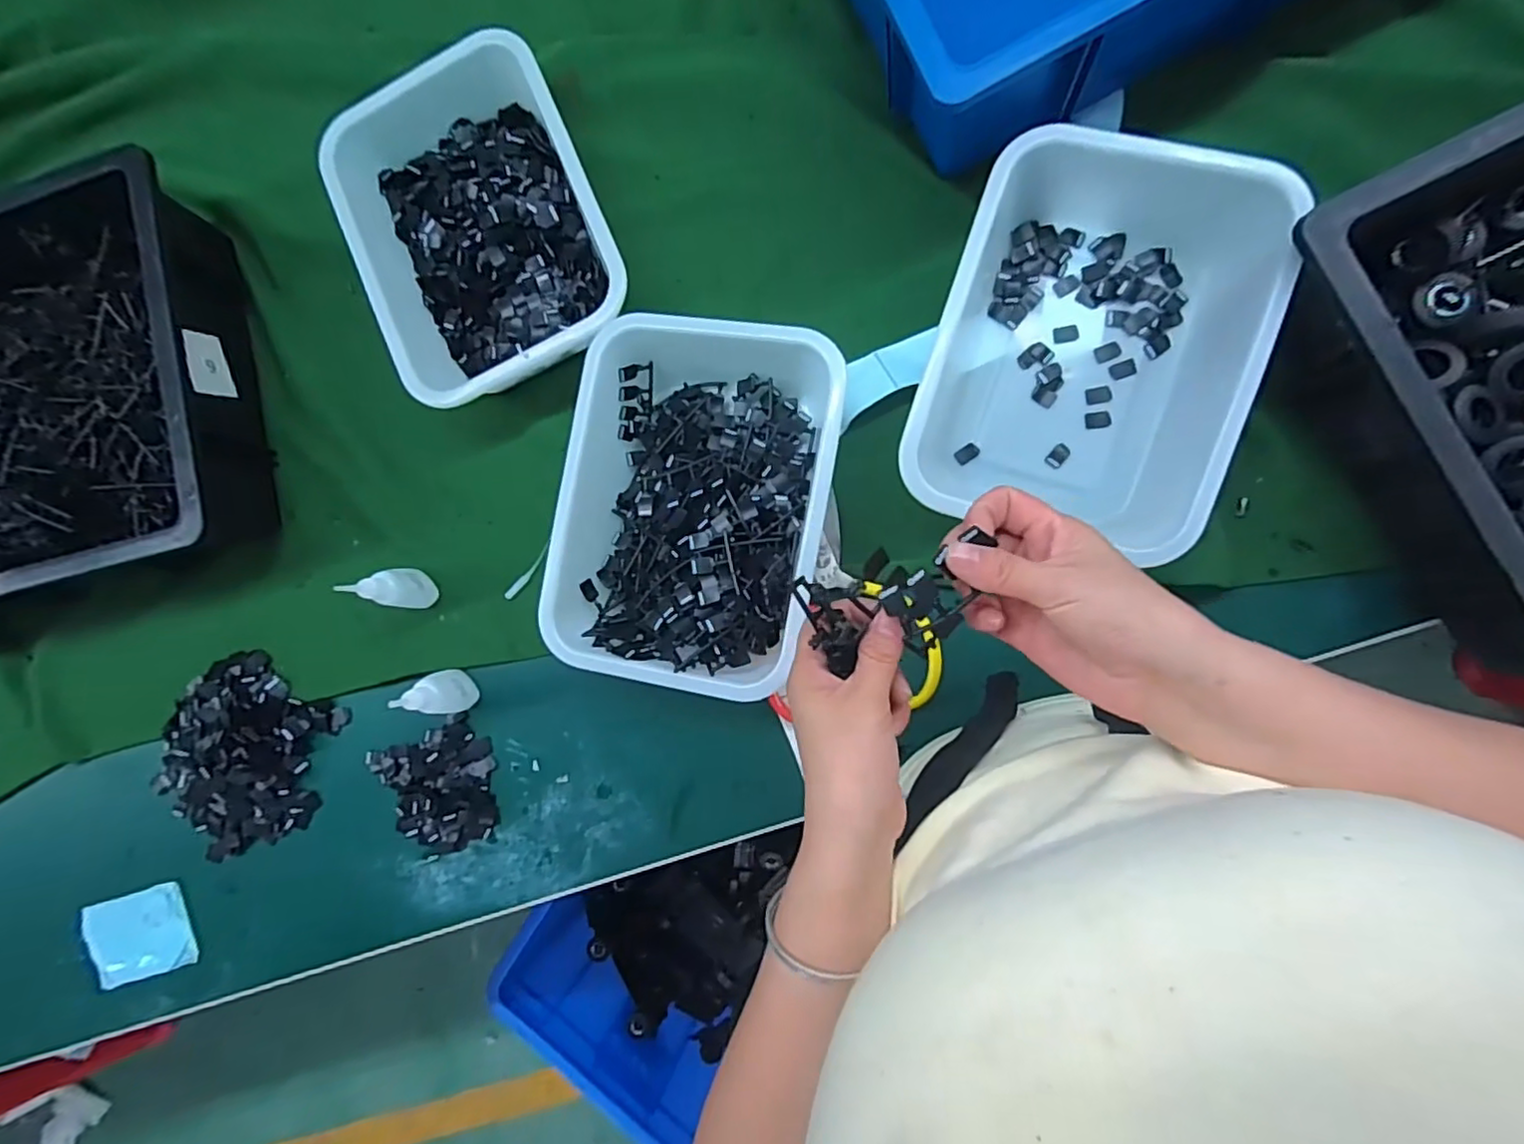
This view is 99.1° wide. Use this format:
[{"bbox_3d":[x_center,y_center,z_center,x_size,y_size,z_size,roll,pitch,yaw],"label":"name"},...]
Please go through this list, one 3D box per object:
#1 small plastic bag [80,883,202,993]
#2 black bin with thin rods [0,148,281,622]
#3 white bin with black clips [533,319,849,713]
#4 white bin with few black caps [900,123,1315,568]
[{"bbox_3d":[-0.550,0.322,0.575,0.089,0.021,0.076,-18,87,8],"label":"small plastic bag"},{"bbox_3d":[-0.655,-0.126,0.554,0.444,0.091,0.317,-12,88,9],"label":"black bin with thin rods"},{"bbox_3d":[-0.046,-0.049,0.466,0.183,0.066,0.249,10,92,9],"label":"white bin with black clips"},{"bbox_3d":[0.214,-0.140,0.427,0.192,0.066,0.245,19,93,8],"label":"white bin with few black caps"}]

